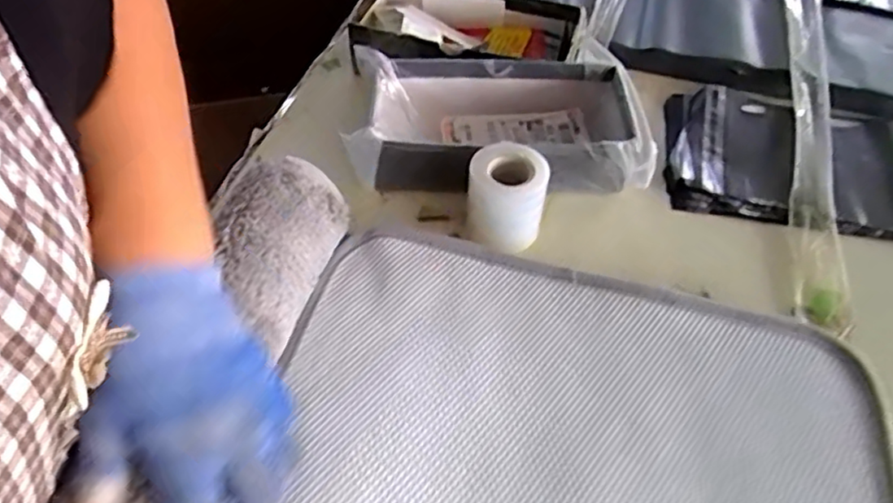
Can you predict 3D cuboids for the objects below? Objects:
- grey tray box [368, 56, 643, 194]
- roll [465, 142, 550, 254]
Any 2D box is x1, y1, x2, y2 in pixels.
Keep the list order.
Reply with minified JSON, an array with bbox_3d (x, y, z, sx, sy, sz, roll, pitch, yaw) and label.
[{"bbox_3d":[0.047,-0.104,0.557,0.228,0.060,0.132,6,47,2],"label":"grey tray box"},{"bbox_3d":[0.046,-0.044,0.501,0.061,0.057,0.064,2,47,-2],"label":"roll"}]

